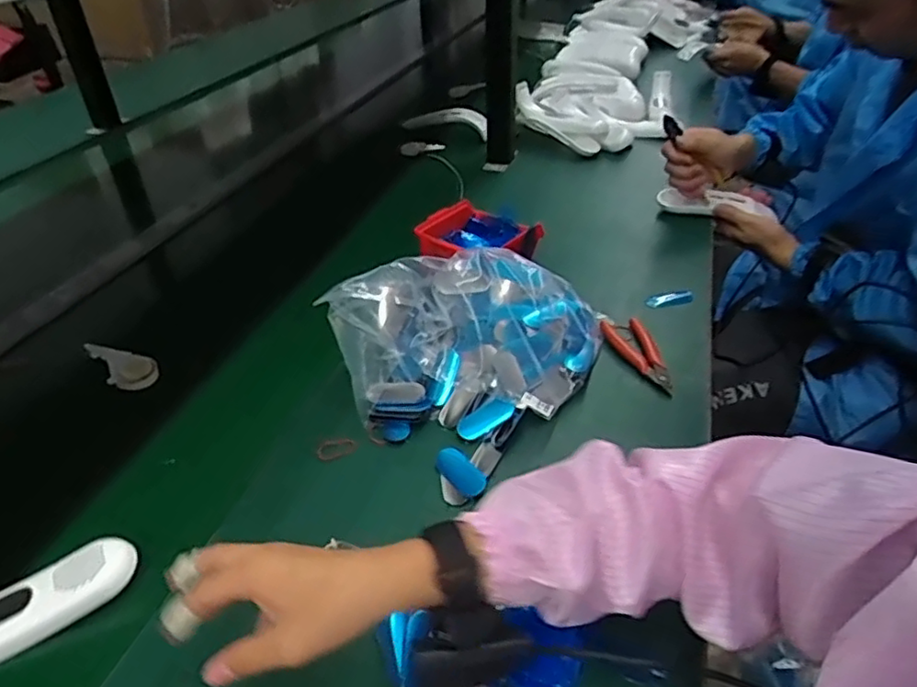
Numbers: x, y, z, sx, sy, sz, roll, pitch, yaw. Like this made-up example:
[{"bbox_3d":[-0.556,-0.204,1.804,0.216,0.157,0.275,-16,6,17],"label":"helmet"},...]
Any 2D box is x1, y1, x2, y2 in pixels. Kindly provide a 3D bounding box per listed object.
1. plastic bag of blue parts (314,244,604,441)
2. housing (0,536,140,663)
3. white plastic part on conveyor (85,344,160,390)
[{"bbox_3d":[0.017,-0.013,0.643,0.269,0.134,0.157,-3,37,-1],"label":"plastic bag of blue parts"},{"bbox_3d":[-0.341,0.195,0.458,0.194,0.048,0.047,-21,41,-23],"label":"housing"},{"bbox_3d":[-0.383,0.023,0.710,0.090,0.023,0.041,26,43,7],"label":"white plastic part on conveyor"}]

